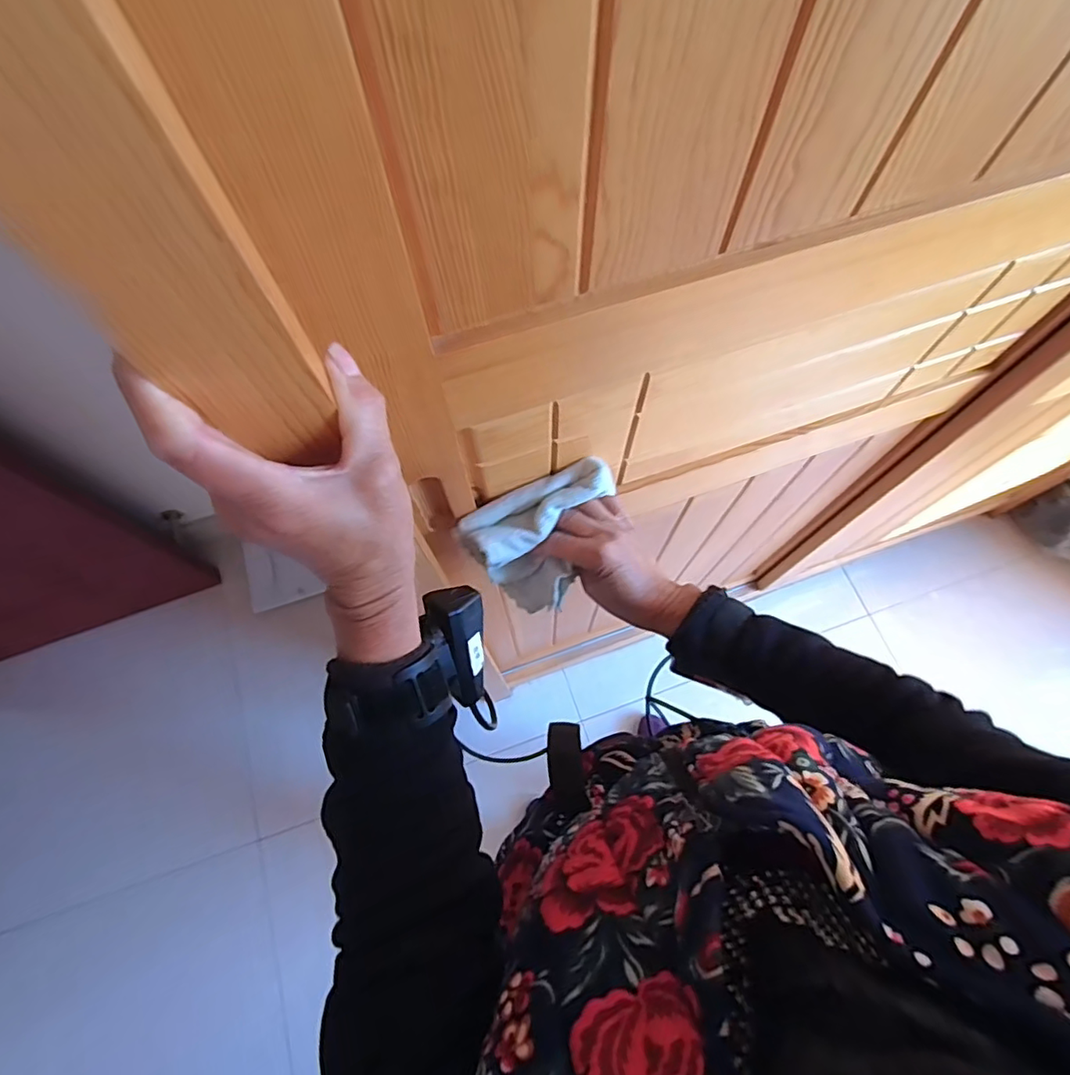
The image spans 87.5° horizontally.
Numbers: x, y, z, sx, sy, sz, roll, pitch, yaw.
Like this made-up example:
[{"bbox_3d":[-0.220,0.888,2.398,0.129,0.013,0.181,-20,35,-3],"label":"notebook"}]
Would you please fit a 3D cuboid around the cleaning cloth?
[{"bbox_3d":[0.013,0.003,0.489,0.137,0.070,0.093,-20,71,-6],"label":"cleaning cloth"}]

